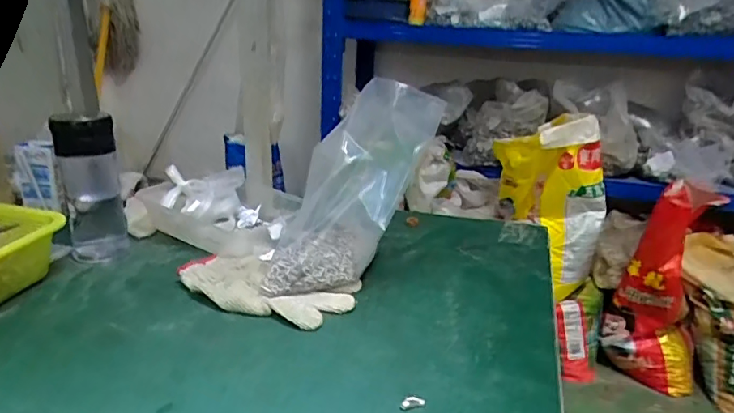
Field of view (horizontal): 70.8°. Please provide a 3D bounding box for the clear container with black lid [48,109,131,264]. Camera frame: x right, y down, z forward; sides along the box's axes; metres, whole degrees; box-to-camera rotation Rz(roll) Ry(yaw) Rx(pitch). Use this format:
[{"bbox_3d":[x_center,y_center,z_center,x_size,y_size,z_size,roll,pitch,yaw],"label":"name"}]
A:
[{"bbox_3d":[-0.347,-0.024,0.651,0.067,0.178,0.054,-5,21,-19],"label":"clear container with black lid"}]

